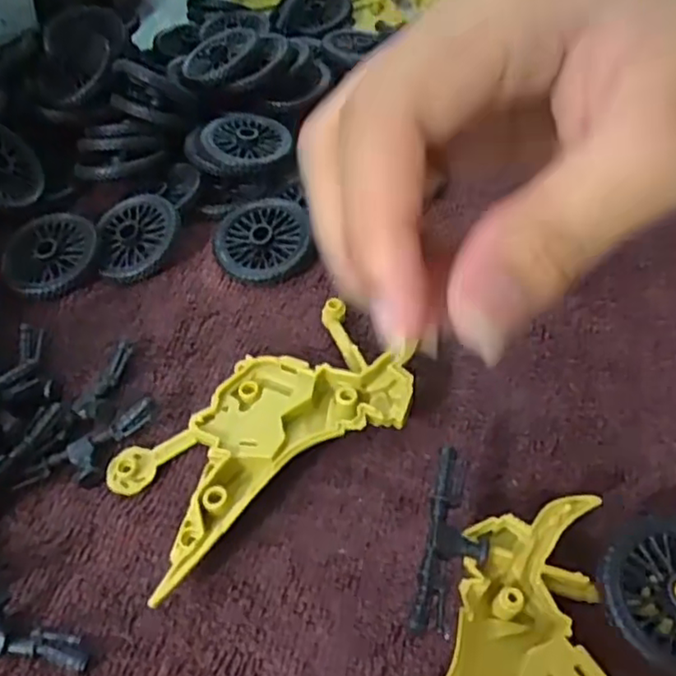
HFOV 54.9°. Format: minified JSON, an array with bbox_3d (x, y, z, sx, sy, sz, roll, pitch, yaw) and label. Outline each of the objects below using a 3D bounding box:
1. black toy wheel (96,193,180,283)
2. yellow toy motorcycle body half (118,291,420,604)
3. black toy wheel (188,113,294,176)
[{"bbox_3d":[-0.076,-0.039,0.250,0.032,0.004,0.036,-17,65,6],"label":"black toy wheel"},{"bbox_3d":[-0.021,0.026,0.192,0.090,0.016,0.049,-33,57,-25],"label":"yellow toy motorcycle body half"},{"bbox_3d":[-0.041,-0.080,0.277,0.041,0.014,0.041,-1,49,1],"label":"black toy wheel"}]

